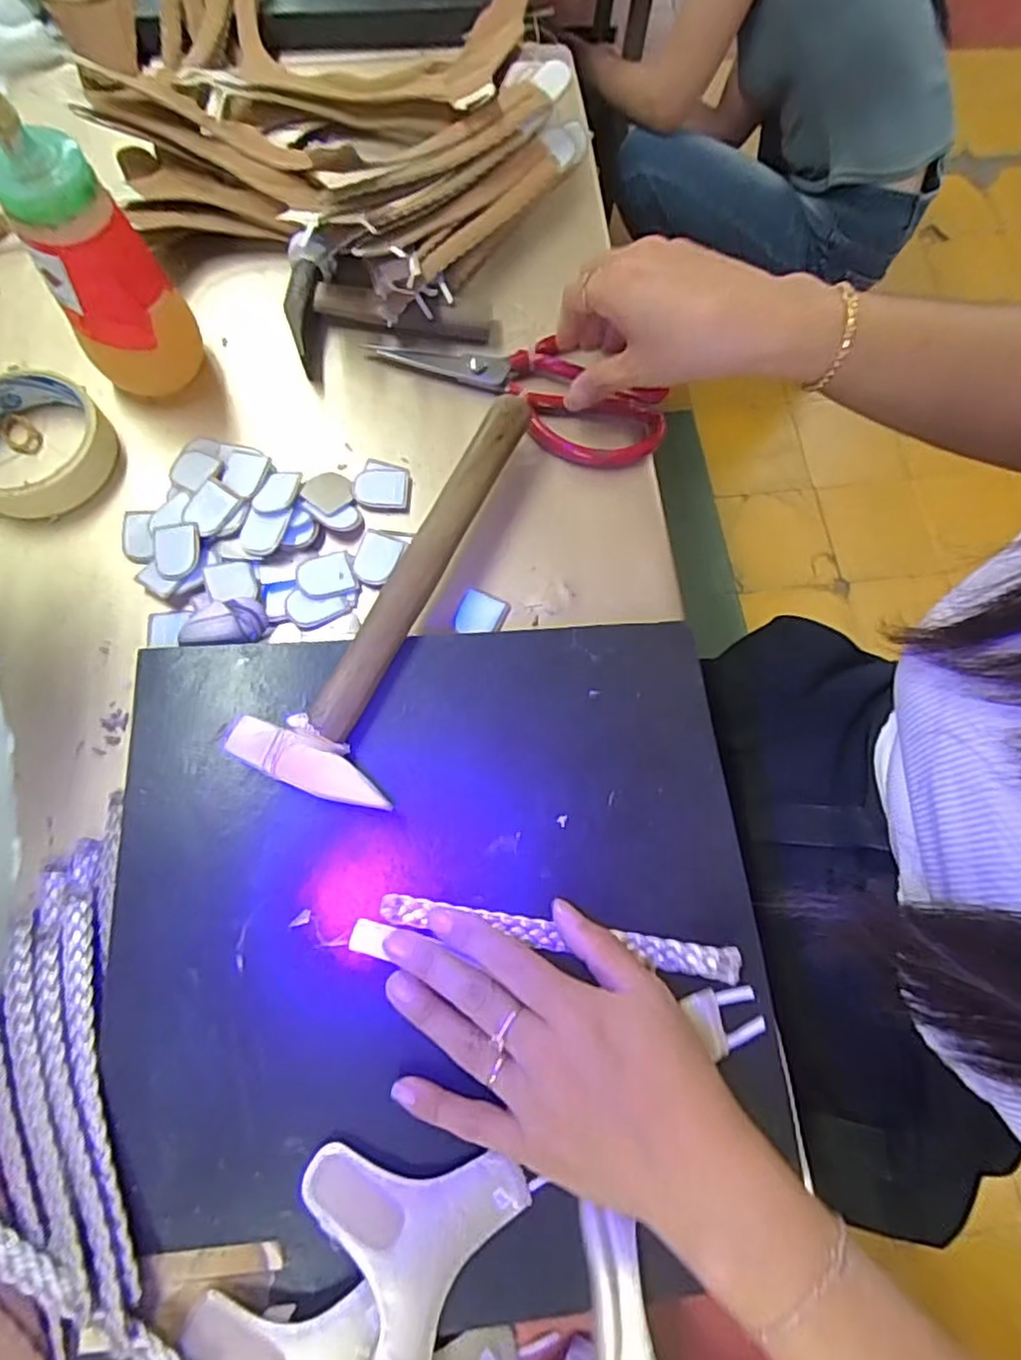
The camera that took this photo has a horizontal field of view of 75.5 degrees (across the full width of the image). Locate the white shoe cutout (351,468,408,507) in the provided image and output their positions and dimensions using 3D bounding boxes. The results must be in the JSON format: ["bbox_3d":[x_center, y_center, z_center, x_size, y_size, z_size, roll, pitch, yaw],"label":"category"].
[{"bbox_3d":[-0.079,-0.118,0.402,0.032,0.006,0.025,0,71,-2],"label":"white shoe cutout"}]

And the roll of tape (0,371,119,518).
[{"bbox_3d":[-0.285,-0.141,0.392,0.083,0.025,0.090,1,71,-2],"label":"roll of tape"}]

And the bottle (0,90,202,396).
[{"bbox_3d":[-0.218,-0.221,0.354,0.052,0.146,0.050,2,71,-2],"label":"bottle"}]

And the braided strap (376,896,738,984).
[{"bbox_3d":[0.023,0.121,0.310,0.168,0.010,0.015,9,71,0],"label":"braided strap"}]

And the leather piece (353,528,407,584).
[{"bbox_3d":[-0.079,-0.073,0.387,0.025,0.004,0.033,20,71,5],"label":"leather piece"}]

